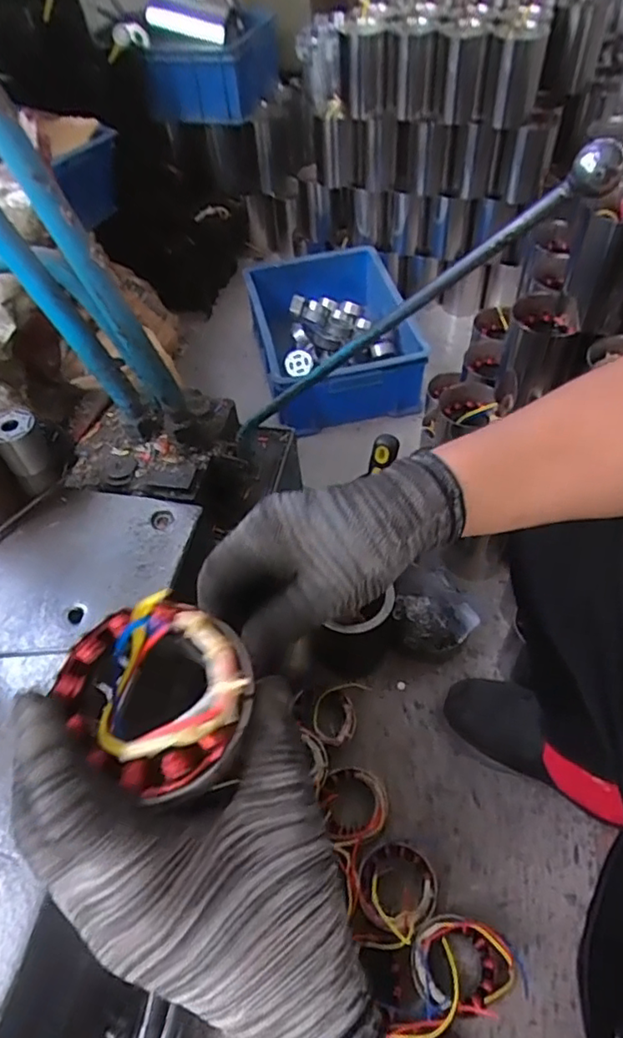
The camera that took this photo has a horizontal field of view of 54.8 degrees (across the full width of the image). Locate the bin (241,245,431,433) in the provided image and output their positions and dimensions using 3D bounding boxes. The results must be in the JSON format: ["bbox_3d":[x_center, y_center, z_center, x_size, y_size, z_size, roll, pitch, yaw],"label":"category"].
[{"bbox_3d":[0.041,-0.389,1.269,0.304,0.138,0.422,-10,52,-3],"label":"bin"}]

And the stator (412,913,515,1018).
[{"bbox_3d":[0.160,0.473,0.639,0.103,0.063,0.081,7,54,11],"label":"stator"}]

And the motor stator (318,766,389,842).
[{"bbox_3d":[0.052,0.346,0.738,0.080,0.028,0.088,-31,56,-17],"label":"motor stator"}]

